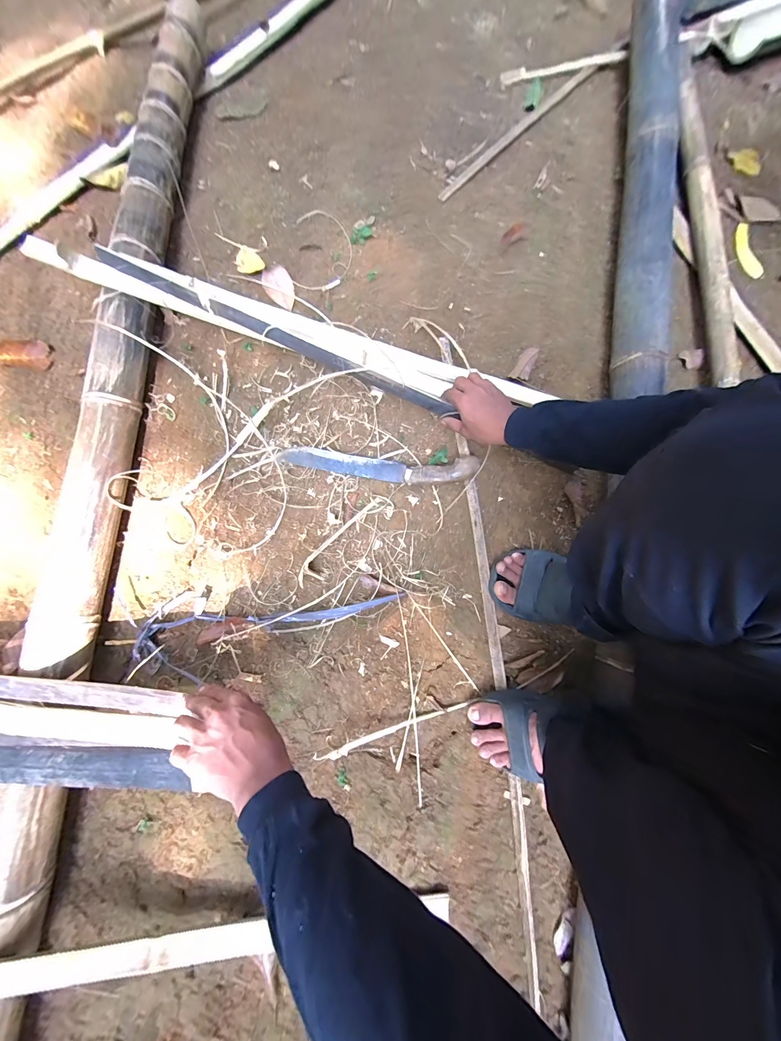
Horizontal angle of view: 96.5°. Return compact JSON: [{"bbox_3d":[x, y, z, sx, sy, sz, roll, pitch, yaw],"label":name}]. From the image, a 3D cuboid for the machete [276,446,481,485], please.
[{"bbox_3d":[-0.026,-0.099,0.622,0.348,0.051,0.057,4,78,-3],"label":"machete"}]

